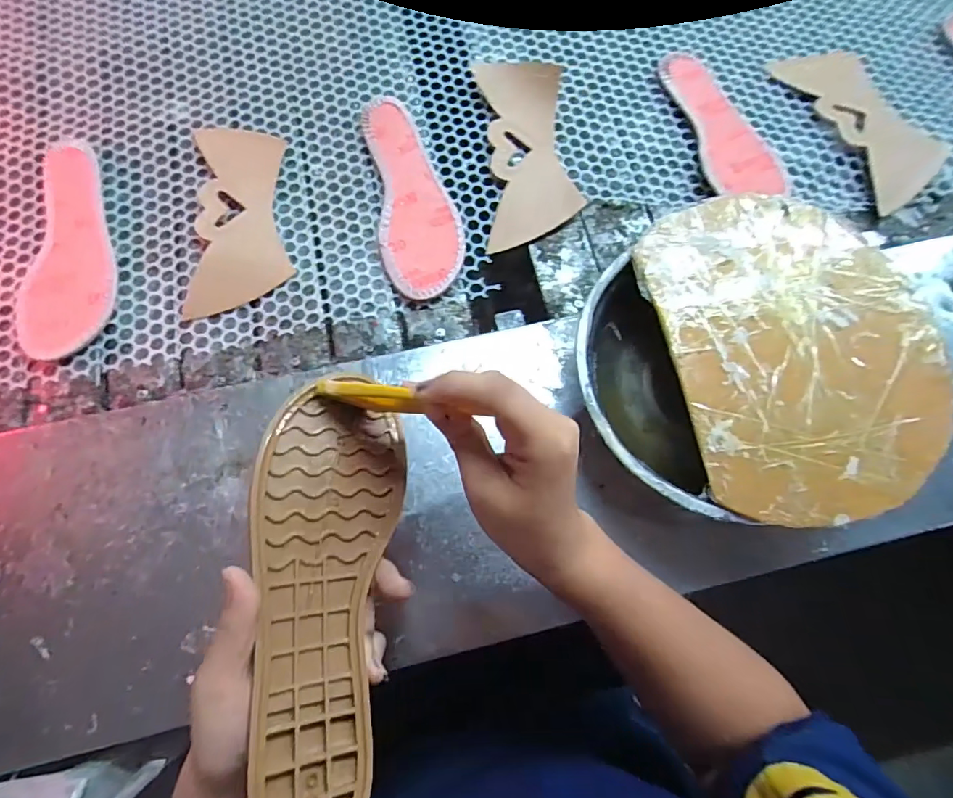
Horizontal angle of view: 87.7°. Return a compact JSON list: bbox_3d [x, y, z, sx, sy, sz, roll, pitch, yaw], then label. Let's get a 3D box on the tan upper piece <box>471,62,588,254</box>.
[{"bbox_3d":[0.053,-0.259,0.506,0.089,0.022,0.220,-4,74,2],"label":"tan upper piece"}]

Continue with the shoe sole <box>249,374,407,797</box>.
[{"bbox_3d":[-0.083,0.102,0.268,0.081,0.009,0.222,12,65,-28],"label":"shoe sole"}]

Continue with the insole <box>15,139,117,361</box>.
[{"bbox_3d":[-0.376,-0.147,0.466,0.079,0.012,0.229,-6,74,1],"label":"insole"}]

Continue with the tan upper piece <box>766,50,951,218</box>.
[{"bbox_3d":[0.414,-0.300,0.530,0.099,0.012,0.213,-21,74,-3],"label":"tan upper piece"}]

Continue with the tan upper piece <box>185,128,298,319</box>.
[{"bbox_3d":[-0.232,-0.183,0.488,0.090,0.011,0.208,-5,72,-5],"label":"tan upper piece"}]

